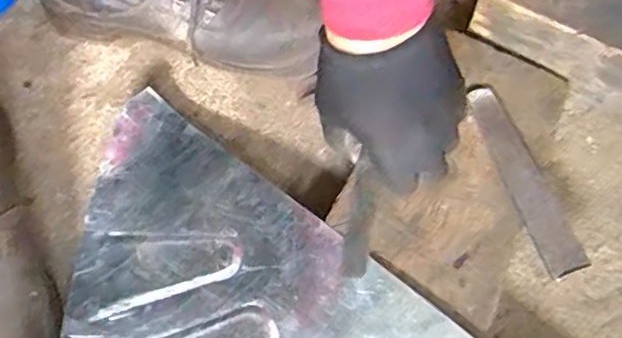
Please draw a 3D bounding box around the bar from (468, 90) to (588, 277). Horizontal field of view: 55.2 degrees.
[{"bbox_3d":[0.177,0.005,0.500,0.034,0.010,0.171,-20,68,-2],"label":"bar"}]

